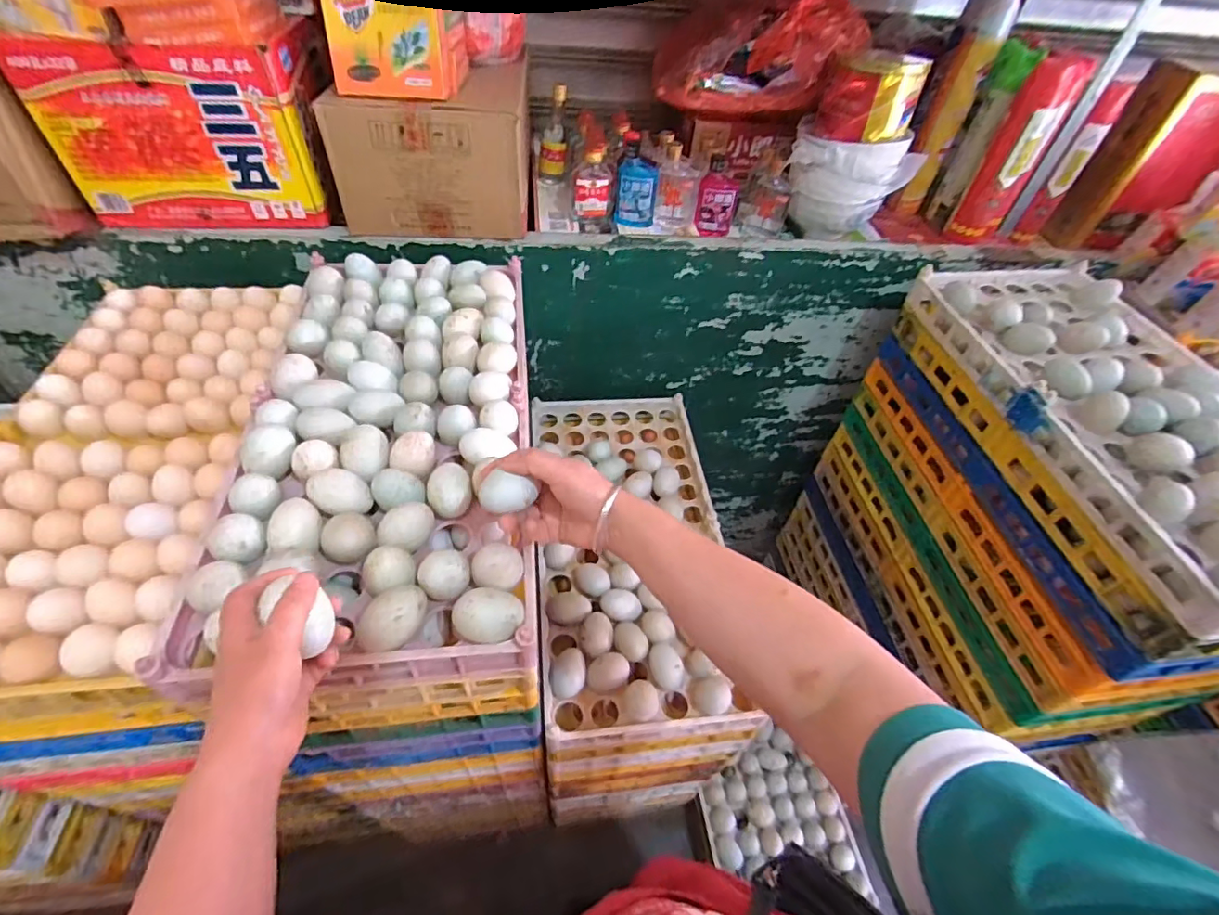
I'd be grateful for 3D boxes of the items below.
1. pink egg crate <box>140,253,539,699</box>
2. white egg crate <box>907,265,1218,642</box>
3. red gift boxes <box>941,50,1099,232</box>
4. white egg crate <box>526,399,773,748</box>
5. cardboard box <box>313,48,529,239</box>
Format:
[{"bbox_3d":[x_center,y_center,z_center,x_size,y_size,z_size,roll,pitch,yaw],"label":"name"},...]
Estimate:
[{"bbox_3d":[-0.239,-0.045,0.612,0.290,0.066,0.562,-2,50,-8],"label":"pink egg crate"},{"bbox_3d":[0.643,-0.076,0.686,0.256,0.097,0.564,-3,50,-9],"label":"white egg crate"},{"bbox_3d":[0.681,-0.513,0.906,0.122,0.274,0.074,-24,55,-24],"label":"red gift boxes"},{"bbox_3d":[0.031,0.135,0.885,0.288,0.102,0.594,-2,50,-8],"label":"white egg crate"},{"bbox_3d":[-0.260,-0.487,0.842,0.272,0.173,0.248,0,50,-7],"label":"cardboard box"}]

